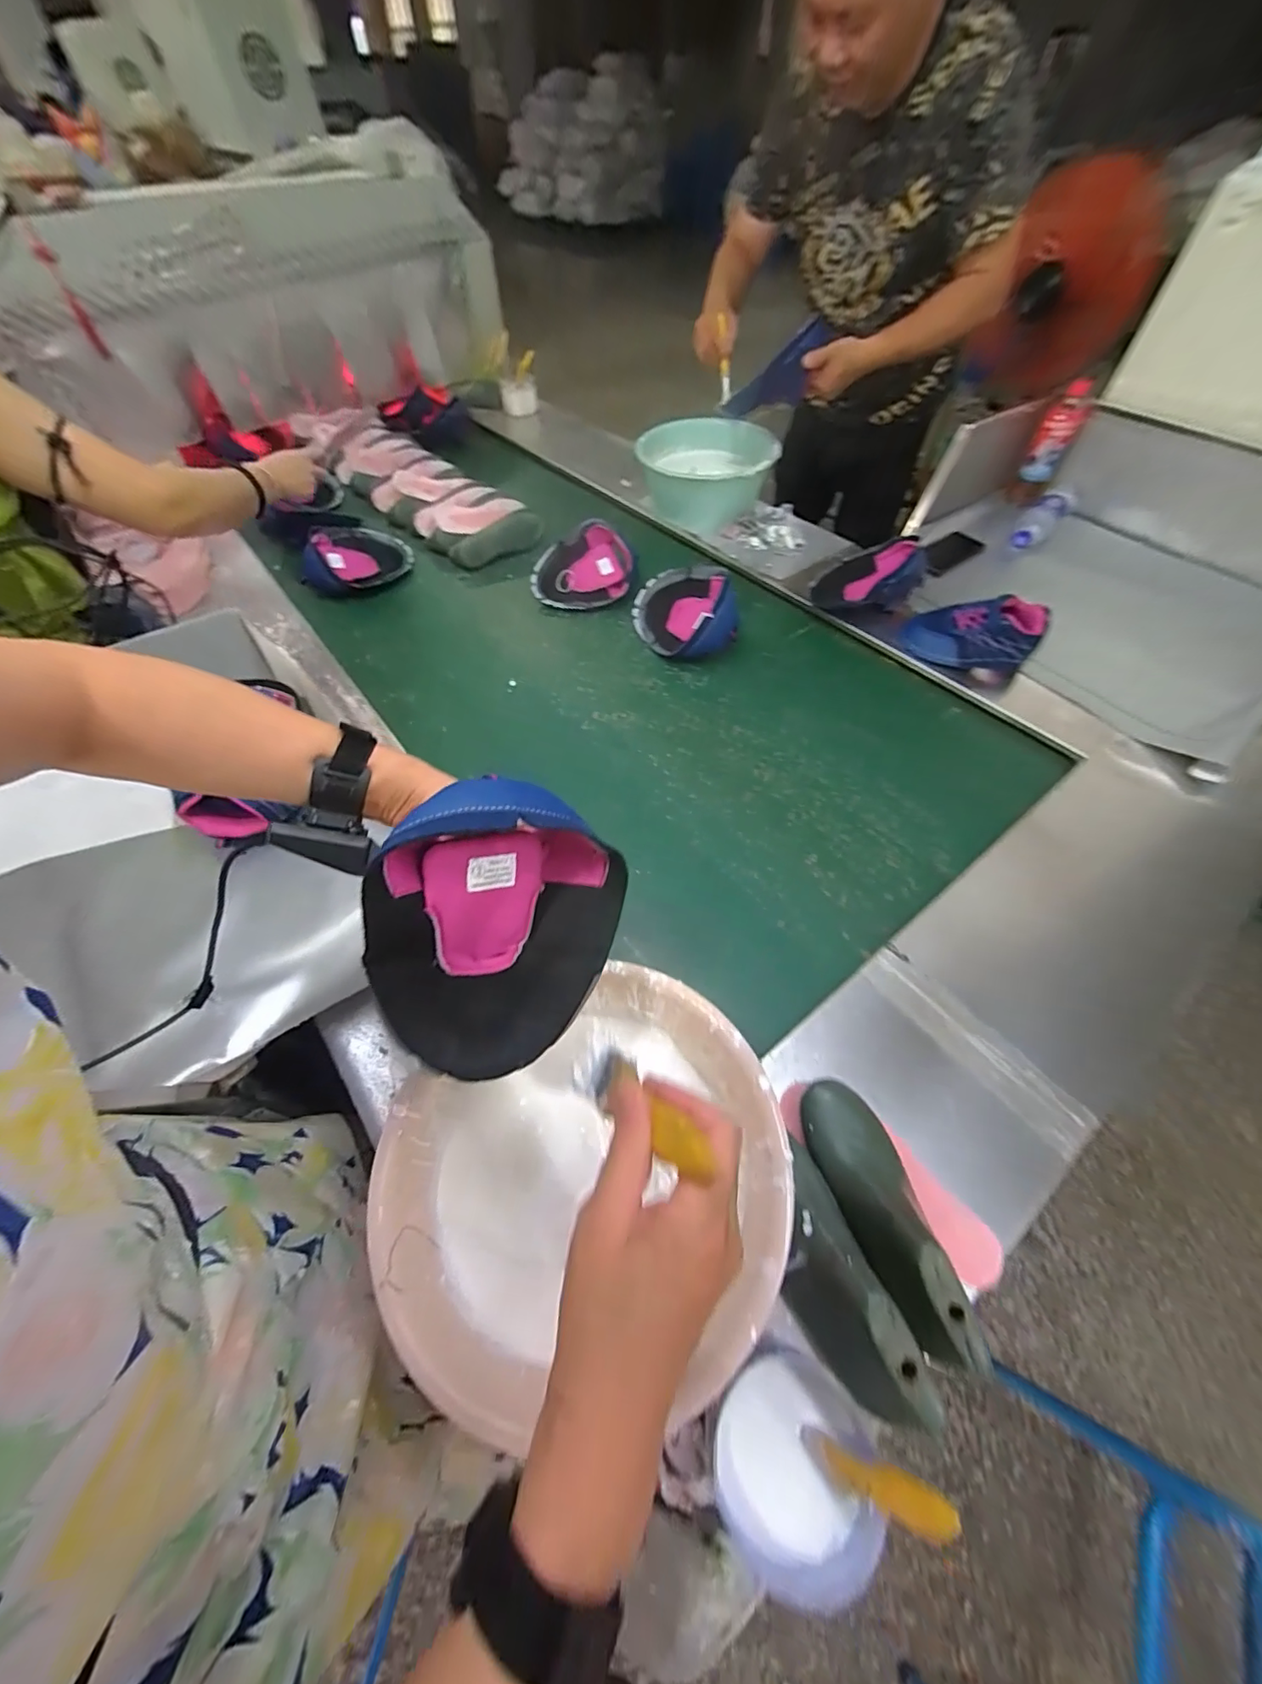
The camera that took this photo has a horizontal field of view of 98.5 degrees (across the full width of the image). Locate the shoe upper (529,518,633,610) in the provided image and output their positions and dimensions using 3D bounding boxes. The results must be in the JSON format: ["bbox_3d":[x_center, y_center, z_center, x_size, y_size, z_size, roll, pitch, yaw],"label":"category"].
[{"bbox_3d":[-0.097,-0.549,1.093,0.209,0.096,0.140,-9,55,-6],"label":"shoe upper"}]

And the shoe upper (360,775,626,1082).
[{"bbox_3d":[-0.099,0.056,0.388,0.190,0.075,0.182,-43,107,-14],"label":"shoe upper"}]

